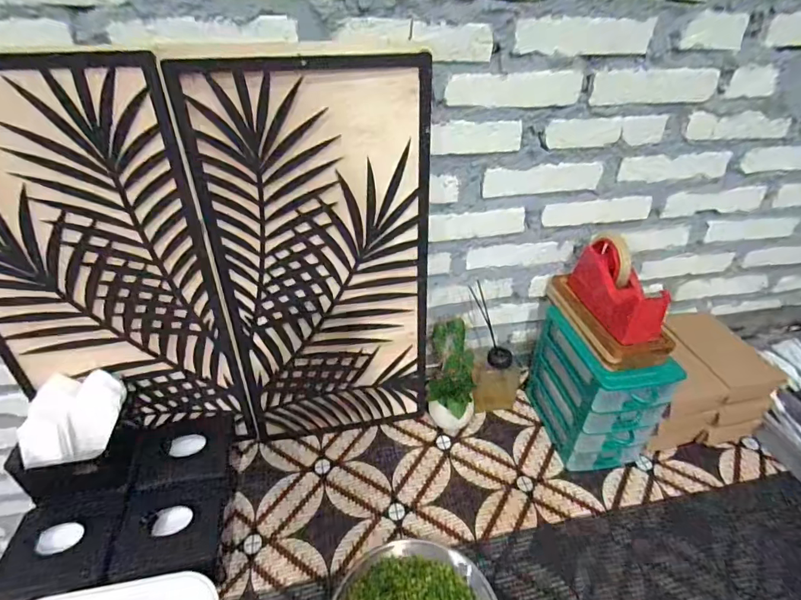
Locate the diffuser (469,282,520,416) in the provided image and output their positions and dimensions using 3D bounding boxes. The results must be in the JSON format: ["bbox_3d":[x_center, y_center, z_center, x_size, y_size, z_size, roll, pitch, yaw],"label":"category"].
[{"bbox_3d":[0.169,0.097,0.789,0.102,0.232,0.065,9,38,11],"label":"diffuser"}]

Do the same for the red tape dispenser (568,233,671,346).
[{"bbox_3d":[0.318,-0.031,0.655,0.062,0.095,0.189,-7,37,-10],"label":"red tape dispenser"}]

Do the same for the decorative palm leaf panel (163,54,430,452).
[{"bbox_3d":[-0.105,-0.025,0.642,0.294,0.578,0.013,-6,32,-9],"label":"decorative palm leaf panel"}]

